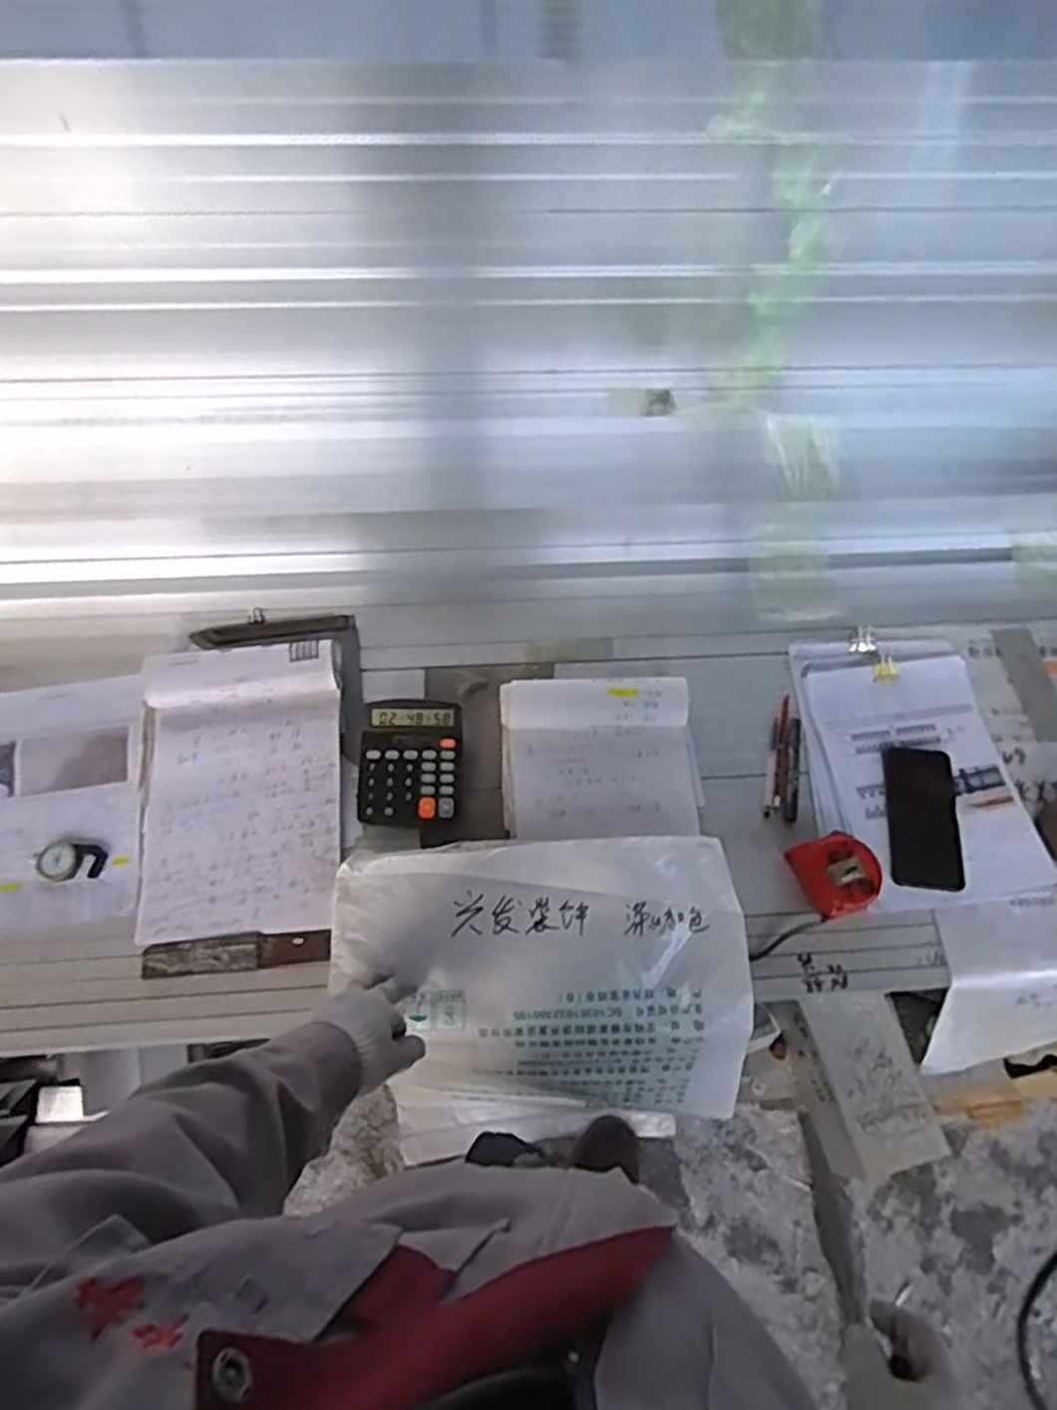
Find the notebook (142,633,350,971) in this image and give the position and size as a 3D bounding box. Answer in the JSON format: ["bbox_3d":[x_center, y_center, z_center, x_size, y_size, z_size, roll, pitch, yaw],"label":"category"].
[{"bbox_3d":[-0.317,0.102,0.872,0.217,0.033,0.351,-6,67,-5],"label":"notebook"}]

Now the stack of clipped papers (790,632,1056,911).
[{"bbox_3d":[0.446,0.067,0.928,0.227,0.015,0.323,-7,67,-6],"label":"stack of clipped papers"}]

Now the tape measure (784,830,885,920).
[{"bbox_3d":[0.336,0.182,0.858,0.086,0.041,0.084,-20,69,-11],"label":"tape measure"}]

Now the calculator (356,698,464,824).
[{"bbox_3d":[-0.133,0.060,0.902,0.111,0.024,0.145,3,66,-2],"label":"calculator"}]

